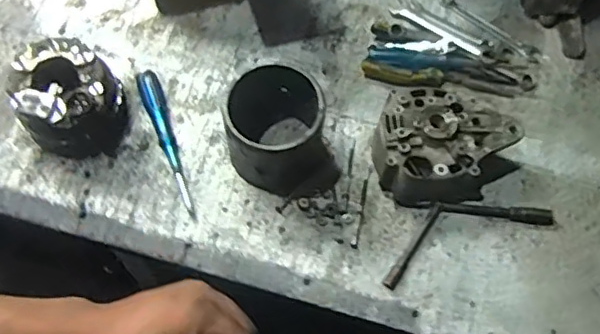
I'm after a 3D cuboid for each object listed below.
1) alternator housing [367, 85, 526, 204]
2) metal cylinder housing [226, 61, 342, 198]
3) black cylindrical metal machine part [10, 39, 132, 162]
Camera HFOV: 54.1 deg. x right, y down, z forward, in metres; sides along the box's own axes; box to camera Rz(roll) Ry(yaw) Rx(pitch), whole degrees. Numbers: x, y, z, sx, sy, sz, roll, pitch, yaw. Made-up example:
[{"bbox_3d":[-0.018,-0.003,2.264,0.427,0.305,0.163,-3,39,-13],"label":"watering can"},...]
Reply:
[{"bbox_3d":[0.161,-0.033,0.700,0.161,0.077,0.132,-30,70,-14],"label":"alternator housing"},{"bbox_3d":[-0.021,-0.038,0.681,0.117,0.113,0.125,1,66,-2],"label":"metal cylinder housing"},{"bbox_3d":[-0.269,-0.079,0.704,0.108,0.094,0.110,-9,66,-6],"label":"black cylindrical metal machine part"}]

